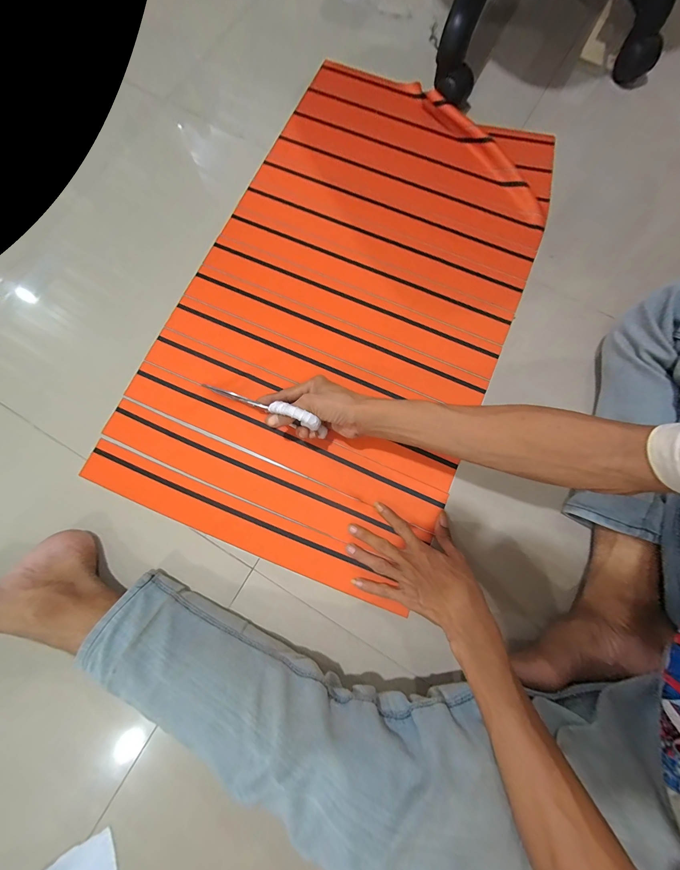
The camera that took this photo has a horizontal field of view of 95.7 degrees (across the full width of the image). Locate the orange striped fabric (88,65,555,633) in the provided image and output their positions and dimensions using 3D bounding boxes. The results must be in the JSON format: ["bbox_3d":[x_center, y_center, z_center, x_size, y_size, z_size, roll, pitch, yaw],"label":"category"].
[{"bbox_3d":[0.018,-0.222,0.488,0.480,0.020,0.798,23,80,4],"label":"orange striped fabric"}]

